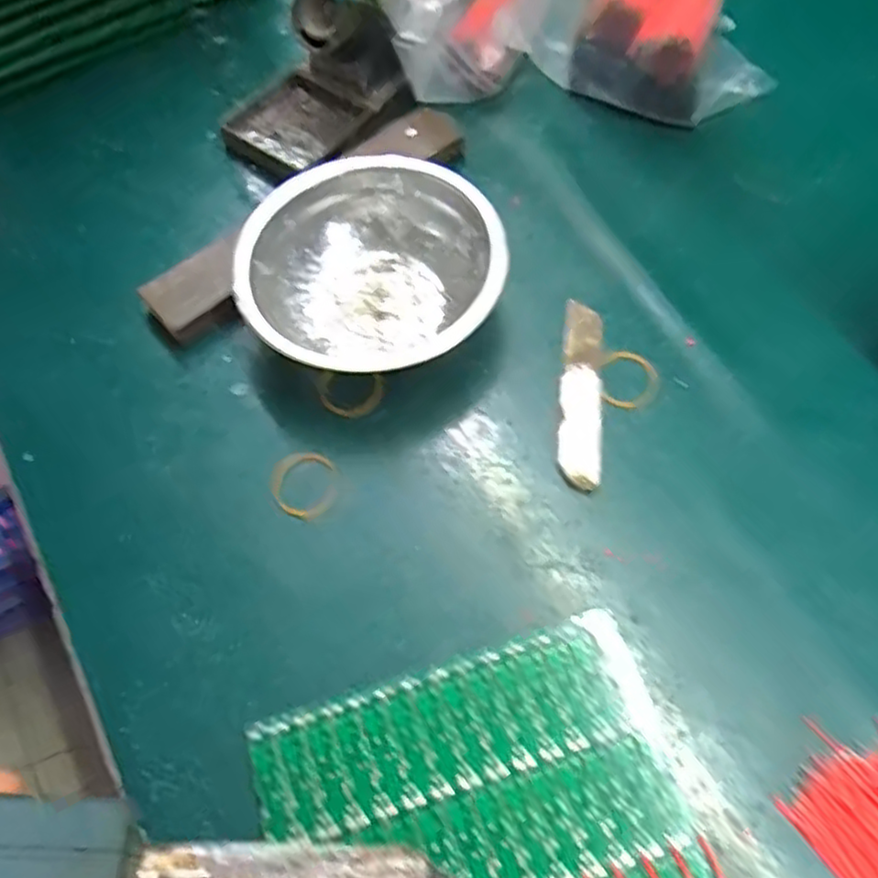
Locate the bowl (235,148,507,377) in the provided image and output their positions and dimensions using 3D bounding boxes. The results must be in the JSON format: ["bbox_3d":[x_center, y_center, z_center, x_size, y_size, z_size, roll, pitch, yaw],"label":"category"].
[{"bbox_3d":[-0.033,-0.090,0.363,0.127,0.040,0.104,0,64,3],"label":"bowl"}]

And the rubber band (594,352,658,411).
[{"bbox_3d":[0.092,-0.030,0.347,0.030,0.004,0.033,0,64,-1],"label":"rubber band"}]

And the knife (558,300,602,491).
[{"bbox_3d":[0.069,-0.024,0.347,0.019,0.005,0.102,6,64,2],"label":"knife"}]

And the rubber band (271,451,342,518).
[{"bbox_3d":[-0.063,0.021,0.334,0.032,0.004,0.032,0,64,-1],"label":"rubber band"}]

